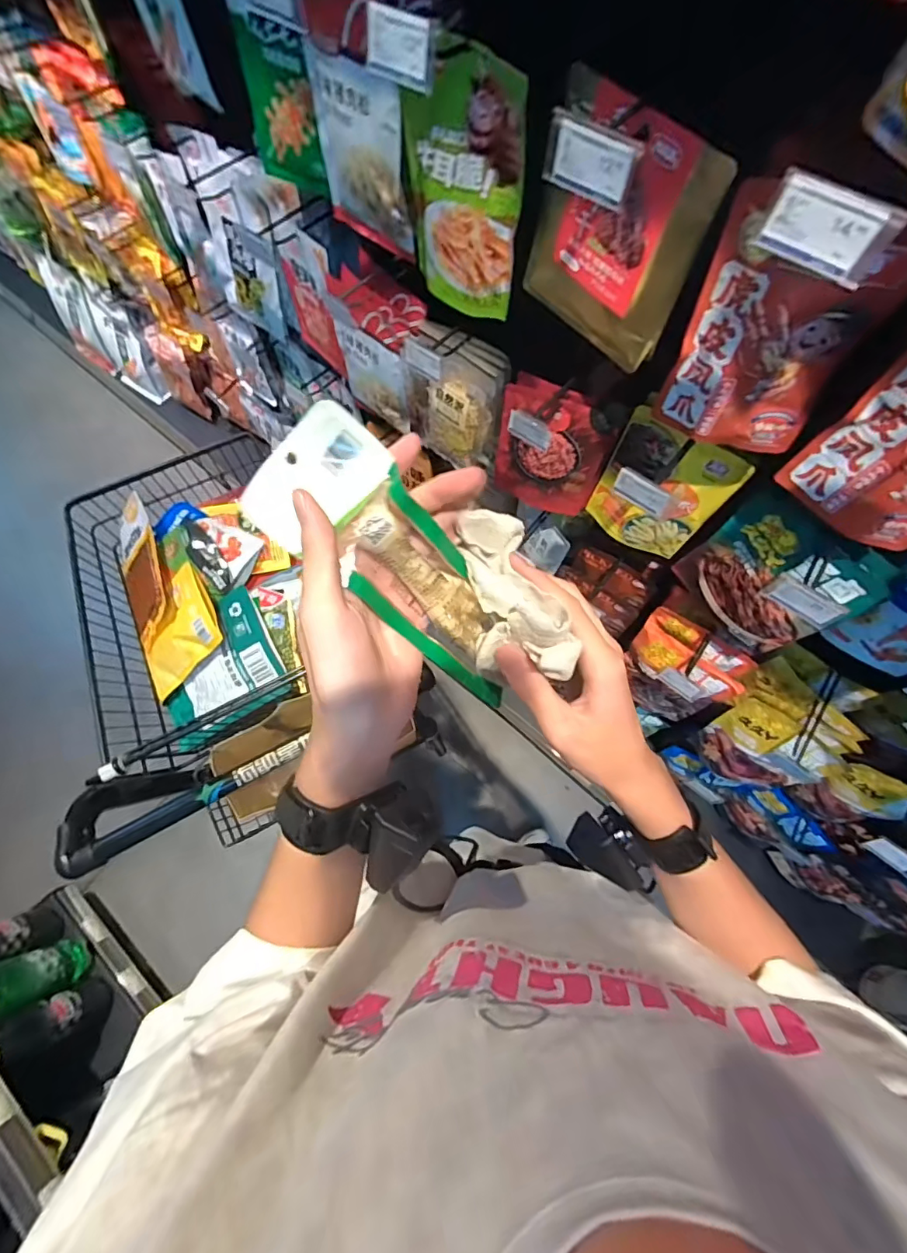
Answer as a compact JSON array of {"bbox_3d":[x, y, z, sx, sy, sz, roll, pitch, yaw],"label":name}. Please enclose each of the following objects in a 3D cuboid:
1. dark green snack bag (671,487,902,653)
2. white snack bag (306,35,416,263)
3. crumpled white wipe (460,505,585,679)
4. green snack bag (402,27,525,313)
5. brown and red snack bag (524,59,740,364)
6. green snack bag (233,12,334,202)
[{"bbox_3d":[0.463,-0.071,0.726,0.056,0.260,0.201,-35,78,-17],"label":"dark green snack bag"},{"bbox_3d":[-0.119,-0.615,0.648,0.030,0.179,0.155,-40,75,-15],"label":"white snack bag"},{"bbox_3d":[0.033,-0.017,0.308,0.057,0.026,0.110,-23,82,-10],"label":"crumpled white wipe"},{"bbox_3d":[0.008,-0.522,0.595,0.047,0.246,0.162,-35,74,-13],"label":"green snack bag"},{"bbox_3d":[0.163,-0.412,0.518,0.031,0.198,0.187,-41,75,-15],"label":"brown and red snack bag"},{"bbox_3d":[-0.240,-0.732,0.706,0.135,0.166,0.023,31,71,10],"label":"green snack bag"}]

